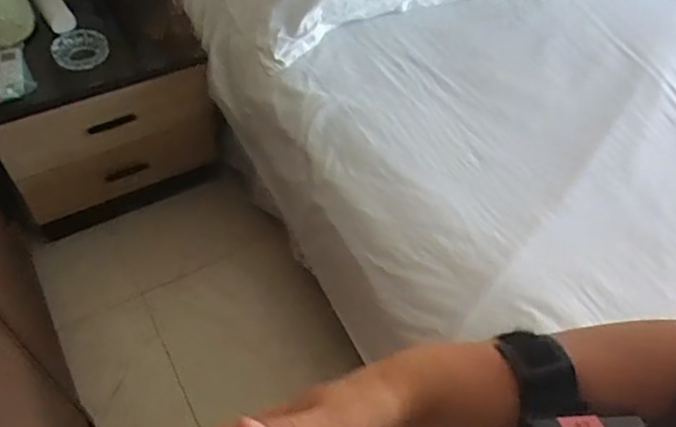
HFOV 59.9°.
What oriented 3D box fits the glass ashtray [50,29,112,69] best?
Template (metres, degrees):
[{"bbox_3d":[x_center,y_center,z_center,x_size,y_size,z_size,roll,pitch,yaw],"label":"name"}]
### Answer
[{"bbox_3d":[-0.592,-0.378,1.352,0.121,0.043,0.124,-15,55,-15],"label":"glass ashtray"}]

